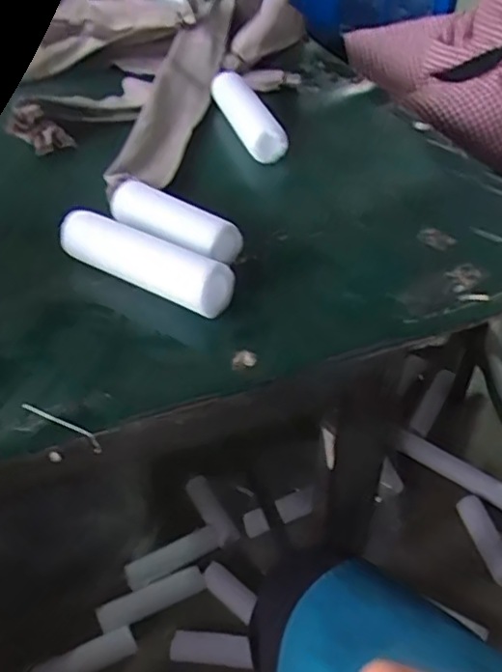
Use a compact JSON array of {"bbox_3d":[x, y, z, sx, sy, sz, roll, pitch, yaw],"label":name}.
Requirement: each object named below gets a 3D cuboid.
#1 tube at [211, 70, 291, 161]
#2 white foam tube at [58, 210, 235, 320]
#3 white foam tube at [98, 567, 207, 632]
[{"bbox_3d":[-0.008,-0.269,0.757,0.035,0.044,0.187,-14,45,-14],"label":"tube"},{"bbox_3d":[-0.094,-0.064,0.539,0.167,0.042,0.037,22,47,22],"label":"white foam tube"},{"bbox_3d":[-0.162,0.433,1.029,0.177,0.030,0.039,-19,46,-19],"label":"white foam tube"}]

